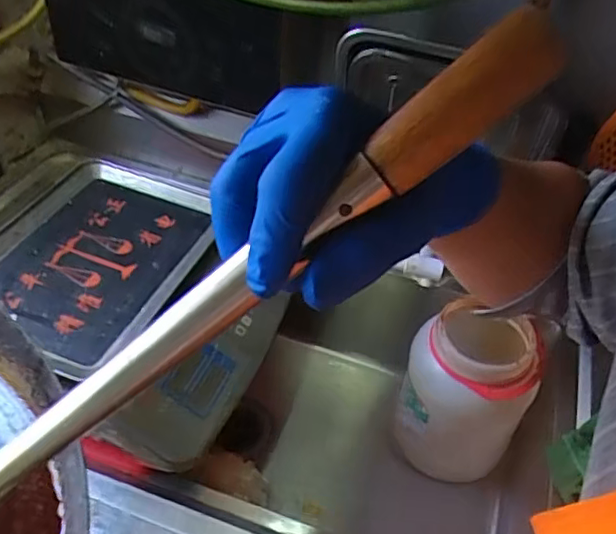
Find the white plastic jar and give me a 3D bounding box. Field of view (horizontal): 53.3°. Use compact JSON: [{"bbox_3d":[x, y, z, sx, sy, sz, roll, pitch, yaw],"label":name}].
[{"bbox_3d":[0.221,0.179,0.882,0.155,0.269,0.141,3,44,-3],"label":"white plastic jar"}]

